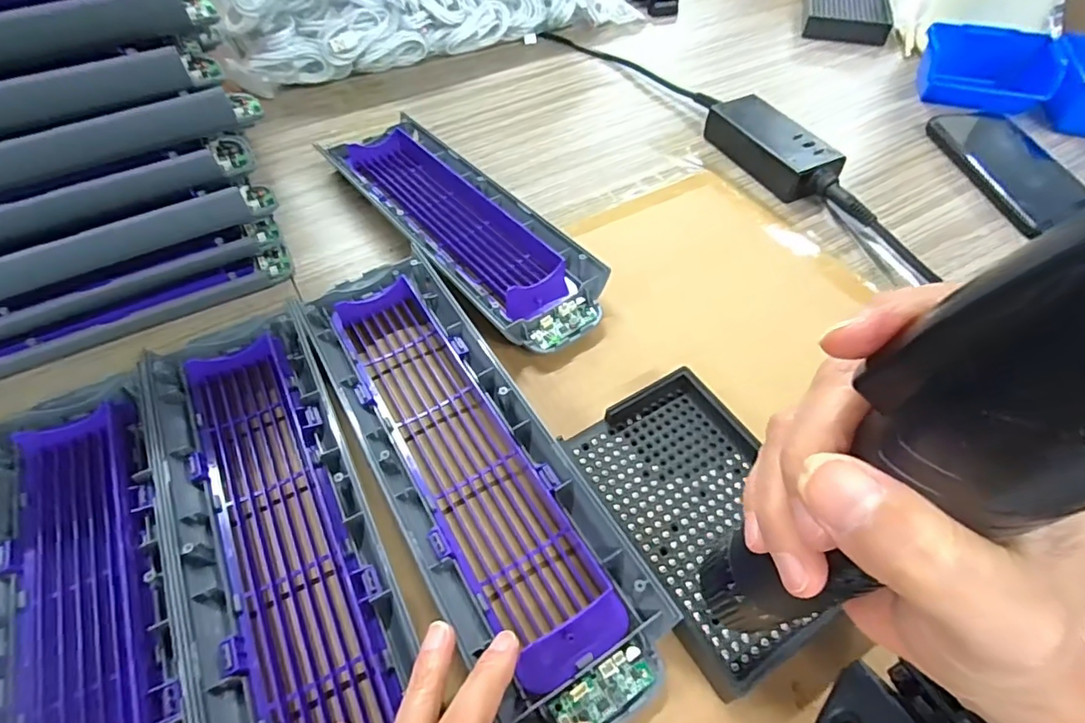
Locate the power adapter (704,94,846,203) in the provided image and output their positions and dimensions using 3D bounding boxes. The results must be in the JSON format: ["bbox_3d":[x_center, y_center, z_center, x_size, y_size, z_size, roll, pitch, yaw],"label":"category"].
[{"bbox_3d":[0.194,-0.182,0.460,0.047,0.030,0.126,-20,55,-14],"label":"power adapter"}]

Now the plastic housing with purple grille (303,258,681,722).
[{"bbox_3d":[-0.043,0.041,0.289,0.084,0.030,0.283,-27,58,-20],"label":"plastic housing with purple grille"}]

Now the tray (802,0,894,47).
[{"bbox_3d":[0.361,-0.423,0.650,0.088,0.026,0.161,14,55,11],"label":"tray"}]

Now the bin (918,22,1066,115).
[{"bbox_3d":[0.429,-0.282,0.528,0.114,0.048,0.091,21,54,16],"label":"bin"}]

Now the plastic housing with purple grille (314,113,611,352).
[{"bbox_3d":[-0.064,-0.102,0.397,0.085,0.028,0.266,-32,59,-21],"label":"plastic housing with purple grille"}]

